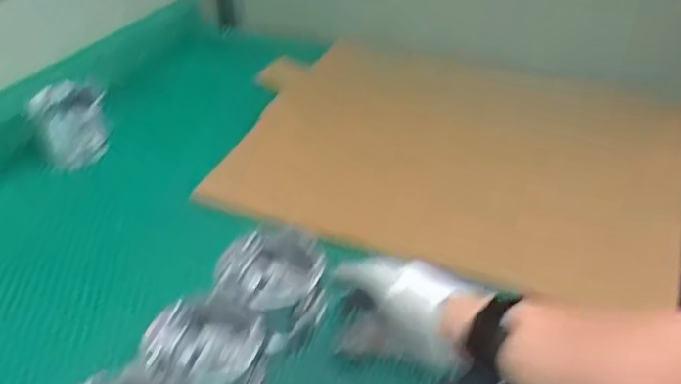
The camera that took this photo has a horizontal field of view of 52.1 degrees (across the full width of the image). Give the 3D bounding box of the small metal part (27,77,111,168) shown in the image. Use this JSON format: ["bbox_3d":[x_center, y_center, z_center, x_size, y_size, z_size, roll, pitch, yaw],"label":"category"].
[{"bbox_3d":[-0.372,-0.093,0.966,0.090,0.128,0.029,-13,38,-18],"label":"small metal part"}]

